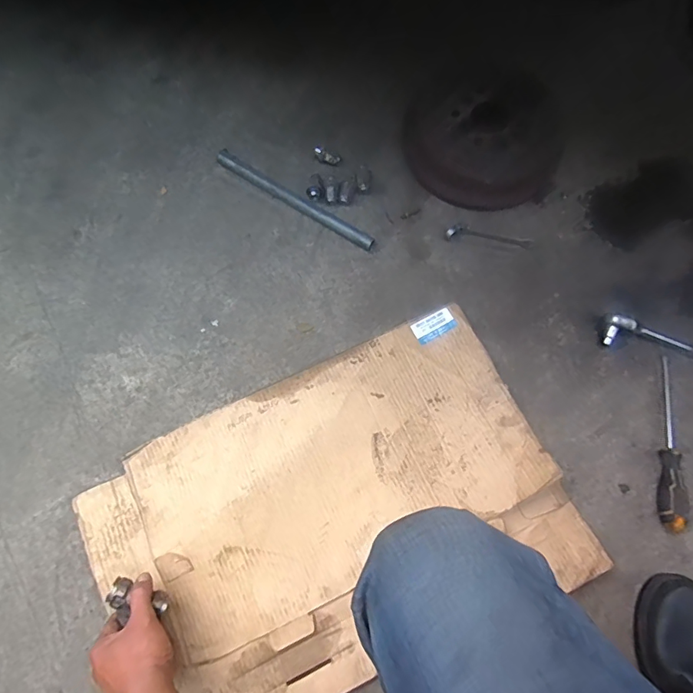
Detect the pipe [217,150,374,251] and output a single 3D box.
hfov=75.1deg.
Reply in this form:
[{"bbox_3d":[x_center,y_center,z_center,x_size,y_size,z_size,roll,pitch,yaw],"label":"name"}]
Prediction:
[{"bbox_3d":[-0.090,-0.248,0.761,0.310,0.019,0.023,33,76,10],"label":"pipe"}]

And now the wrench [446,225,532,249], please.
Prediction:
[{"bbox_3d":[0.234,-0.184,0.739,0.138,0.018,0.030,6,73,3],"label":"wrench"}]

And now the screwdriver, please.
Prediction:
[{"bbox_3d":[0.460,0.132,0.635,0.039,0.027,0.242,9,73,3],"label":"screwdriver"}]

